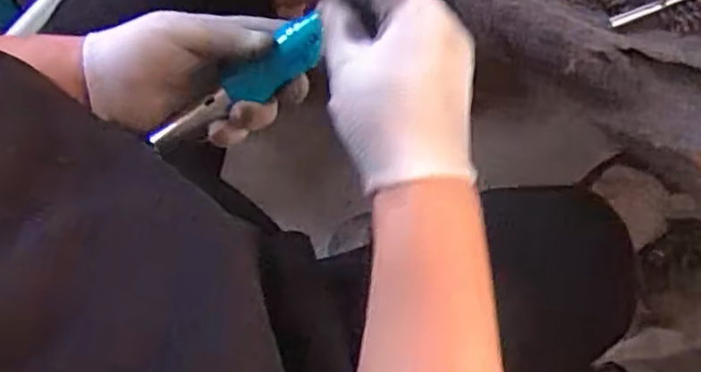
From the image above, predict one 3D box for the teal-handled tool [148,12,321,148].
[{"bbox_3d":[-0.072,-0.062,0.431,0.127,0.016,0.024,-33,75,4],"label":"teal-handled tool"}]

